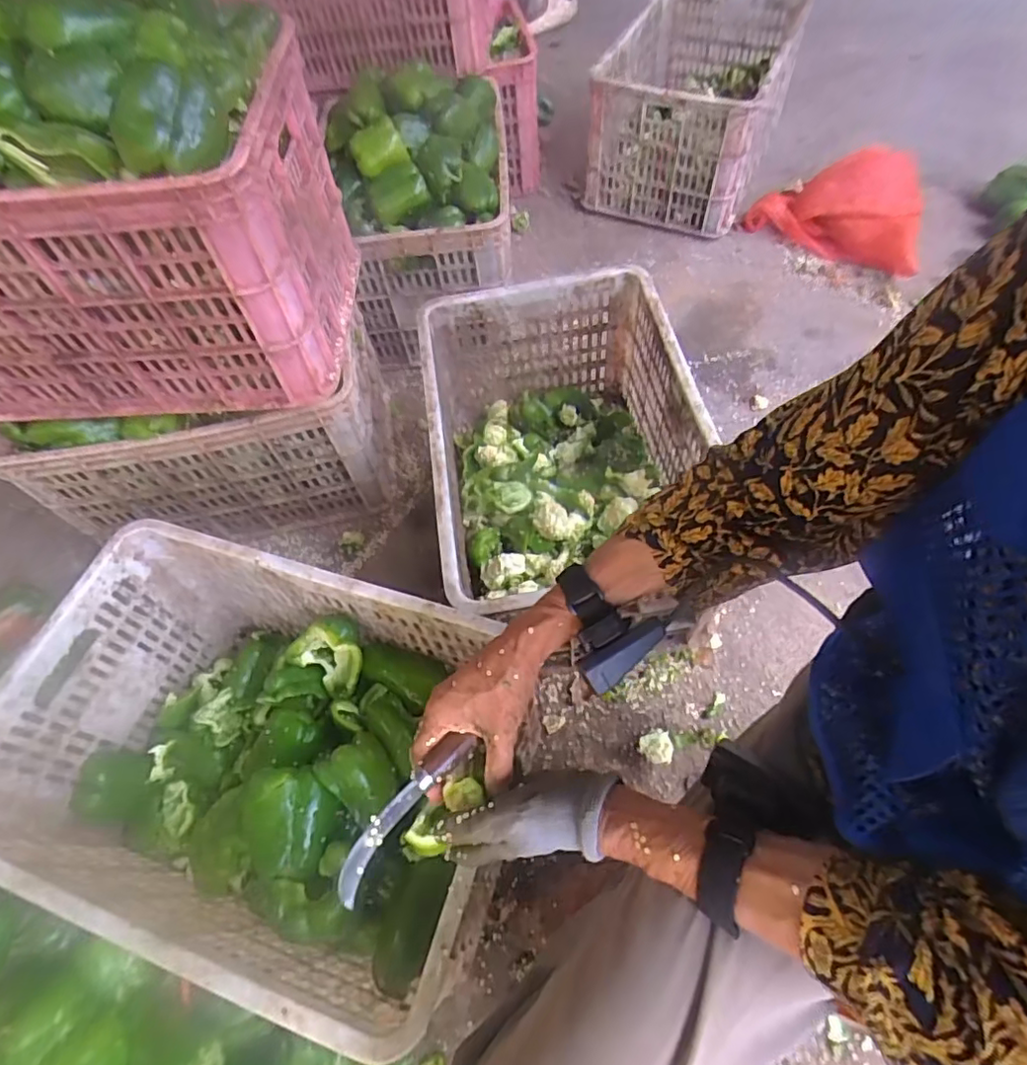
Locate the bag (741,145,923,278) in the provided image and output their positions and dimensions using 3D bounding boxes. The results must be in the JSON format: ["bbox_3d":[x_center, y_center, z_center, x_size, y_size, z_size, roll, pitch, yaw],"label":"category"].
[{"bbox_3d":[0.798,-0.799,1.437,0.397,0.152,0.262,20,62,15],"label":"bag"}]

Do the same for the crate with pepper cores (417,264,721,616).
[{"bbox_3d":[0.070,-0.096,0.904,0.349,0.307,0.555,-7,58,-1],"label":"crate with pepper cores"}]

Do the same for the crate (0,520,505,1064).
[{"bbox_3d":[-0.265,0.254,0.676,0.519,0.275,0.349,15,61,12],"label":"crate"}]

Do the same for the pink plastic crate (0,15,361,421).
[{"bbox_3d":[-0.487,-0.363,0.731,0.495,0.294,0.334,-1,59,3],"label":"pink plastic crate"}]

